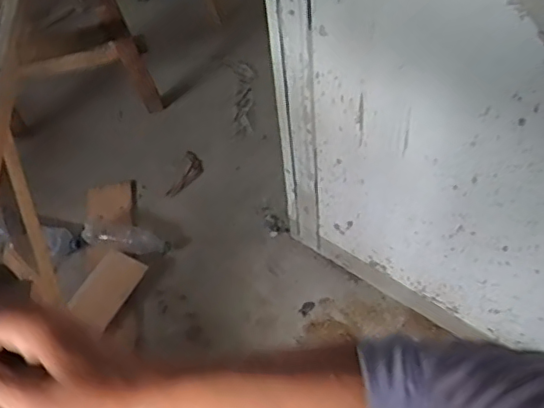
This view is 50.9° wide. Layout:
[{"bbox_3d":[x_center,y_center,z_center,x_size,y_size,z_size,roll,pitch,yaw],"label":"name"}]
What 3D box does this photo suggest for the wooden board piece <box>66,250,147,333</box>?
[{"bbox_3d":[-0.455,0.232,1.590,0.121,0.023,0.217,35,58,-3],"label":"wooden board piece"}]

